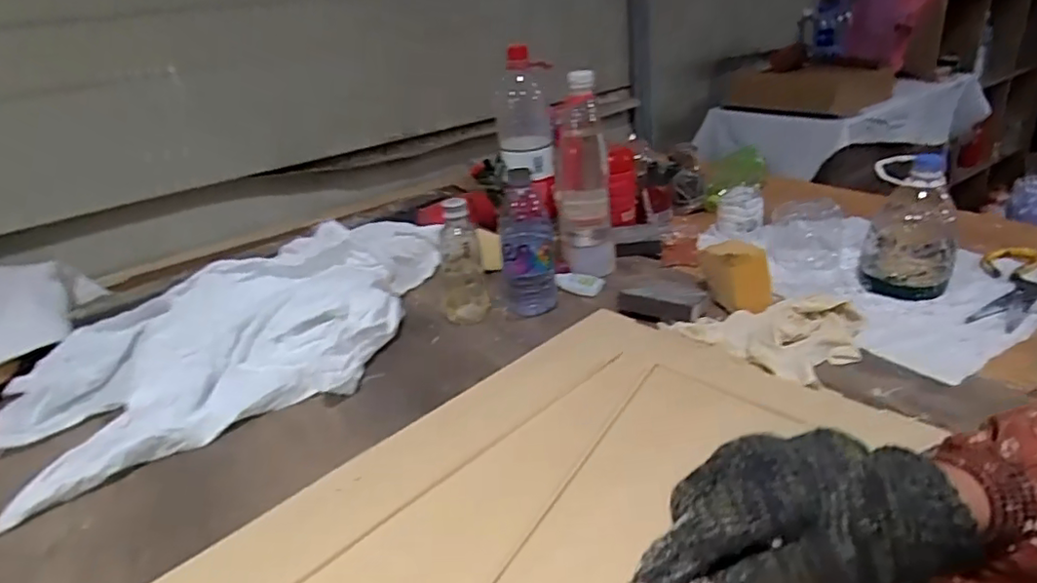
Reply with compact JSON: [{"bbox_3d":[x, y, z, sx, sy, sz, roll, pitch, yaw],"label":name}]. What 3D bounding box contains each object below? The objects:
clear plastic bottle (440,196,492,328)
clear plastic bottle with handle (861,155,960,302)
[{"bbox_3d":[-0.075,-0.040,0.778,0.062,0.159,0.049,-10,27,-4],"label":"clear plastic bottle"},{"bbox_3d":[0.475,-0.076,0.723,0.097,0.159,0.094,14,34,36],"label":"clear plastic bottle with handle"}]

